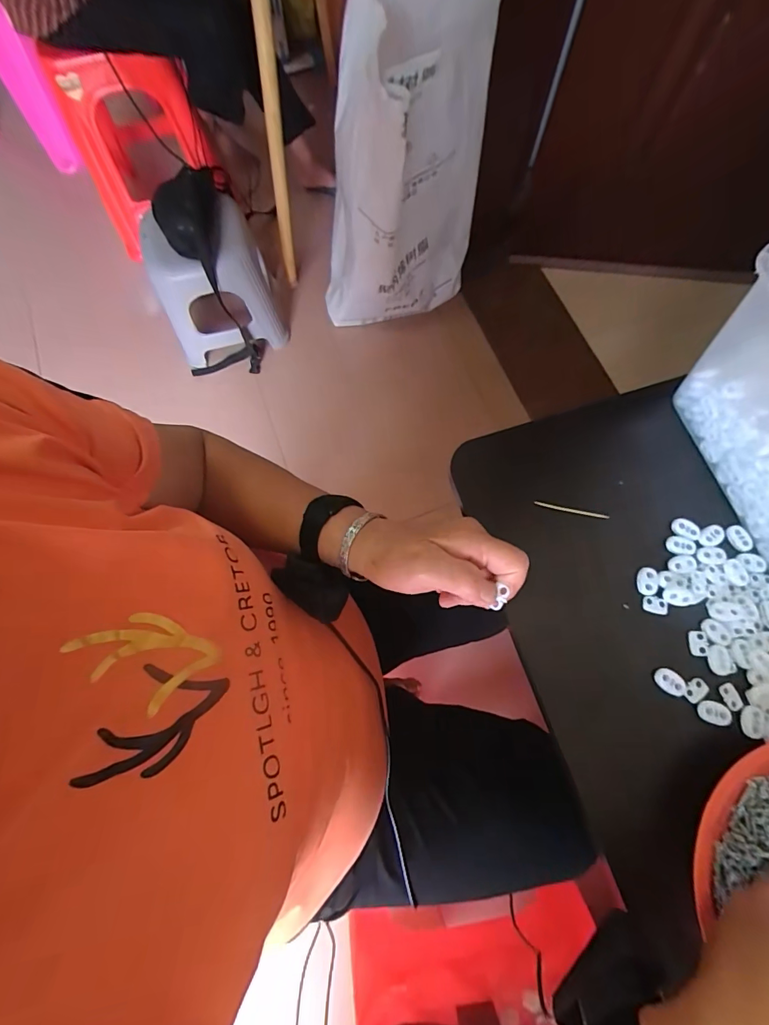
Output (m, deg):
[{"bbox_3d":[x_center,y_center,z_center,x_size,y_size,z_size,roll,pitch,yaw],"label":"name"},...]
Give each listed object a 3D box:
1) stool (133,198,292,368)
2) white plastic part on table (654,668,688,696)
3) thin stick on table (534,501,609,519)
[{"bbox_3d":[-0.469,-0.617,1.194,0.300,0.367,0.237,-22,75,-6],"label":"stool"},{"bbox_3d":[0.220,0.130,0.327,0.023,0.004,0.017,27,75,8],"label":"white plastic part on table"},{"bbox_3d":[0.164,-0.002,0.371,0.064,0.004,0.004,12,74,4],"label":"thin stick on table"}]

